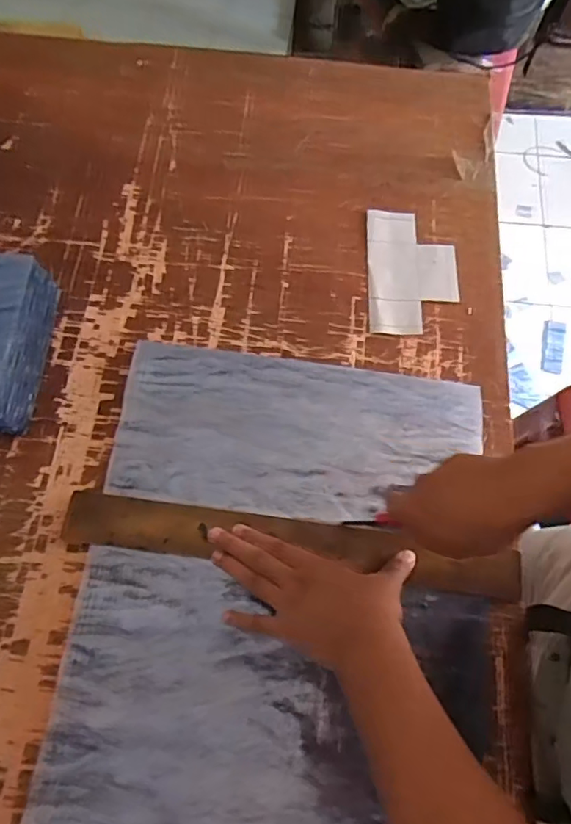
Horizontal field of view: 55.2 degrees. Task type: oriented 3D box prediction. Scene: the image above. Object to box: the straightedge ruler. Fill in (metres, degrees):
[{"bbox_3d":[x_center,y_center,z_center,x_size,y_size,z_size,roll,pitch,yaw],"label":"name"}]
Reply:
[{"bbox_3d":[0.009,0.128,0.529,0.436,0.012,0.049,8,75,-1],"label":"straightedge ruler"}]

